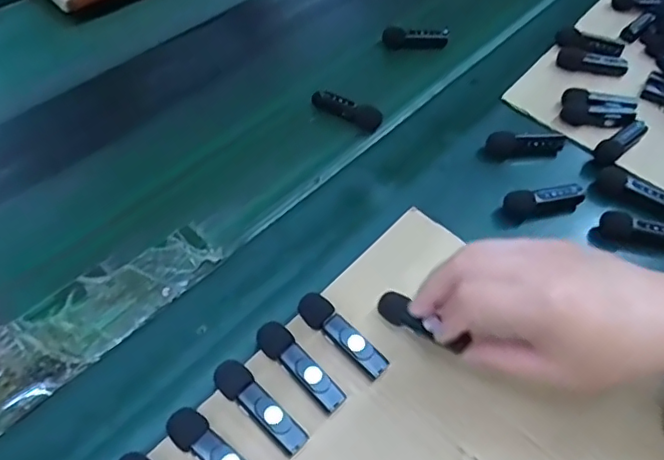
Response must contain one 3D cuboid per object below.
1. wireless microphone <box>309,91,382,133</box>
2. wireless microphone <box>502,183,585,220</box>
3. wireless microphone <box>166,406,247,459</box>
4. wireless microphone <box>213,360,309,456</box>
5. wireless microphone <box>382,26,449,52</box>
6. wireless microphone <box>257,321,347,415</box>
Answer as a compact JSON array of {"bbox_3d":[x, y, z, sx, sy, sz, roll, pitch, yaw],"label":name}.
[{"bbox_3d":[0.014,-0.108,0.496,0.062,0.014,0.018,27,56,17],"label":"wireless microphone"},{"bbox_3d":[0.164,-0.025,0.437,0.063,0.020,0.019,-14,54,-13],"label":"wireless microphone"},{"bbox_3d":[-0.062,0.122,0.304,0.062,0.016,0.018,33,58,21],"label":"wireless microphone"},{"bbox_3d":[-0.041,0.101,0.321,0.063,0.016,0.018,37,59,23],"label":"wireless microphone"},{"bbox_3d":[0.084,-0.193,0.567,0.065,0.015,0.021,4,52,0],"label":"wireless microphone"},{"bbox_3d":[-0.020,0.081,0.338,0.064,0.015,0.019,39,60,24],"label":"wireless microphone"}]

